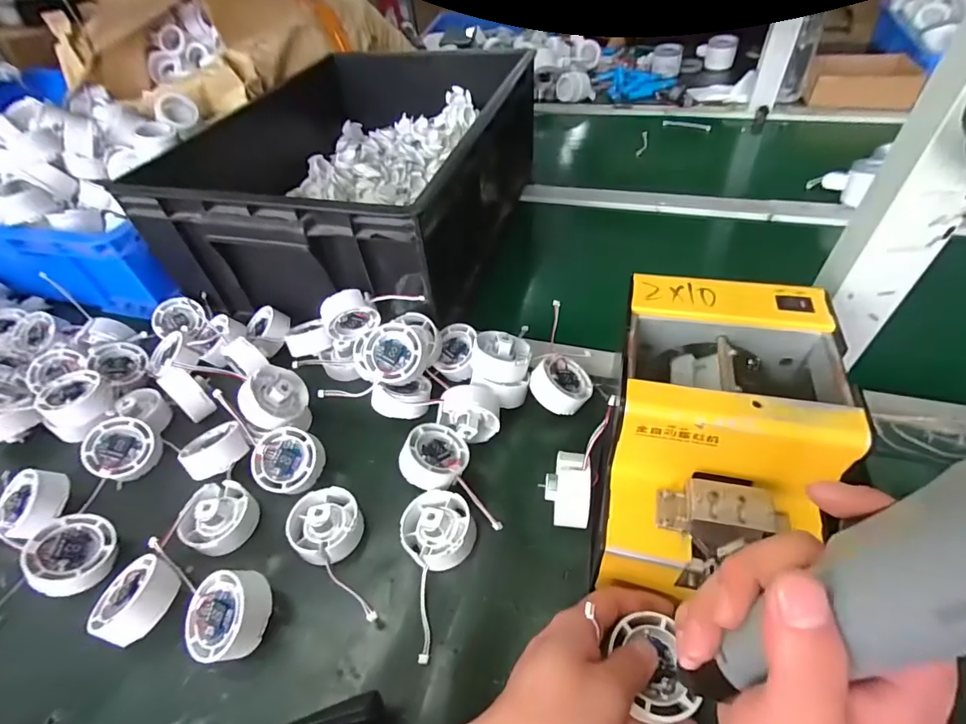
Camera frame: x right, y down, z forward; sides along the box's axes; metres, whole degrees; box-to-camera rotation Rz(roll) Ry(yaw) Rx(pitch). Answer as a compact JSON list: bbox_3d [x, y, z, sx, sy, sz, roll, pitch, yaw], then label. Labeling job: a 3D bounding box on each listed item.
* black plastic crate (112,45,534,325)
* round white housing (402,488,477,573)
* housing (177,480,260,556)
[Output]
[{"bbox_3d":[-0.147,-0.258,0.623,0.348,0.168,0.470,10,50,15],"label":"black plastic crate"},{"bbox_3d":[-0.035,0.124,0.356,0.052,0.023,0.056,-3,47,4],"label":"round white housing"},{"bbox_3d":[-0.218,0.126,0.385,0.050,0.032,0.053,-3,47,4],"label":"housing"}]

